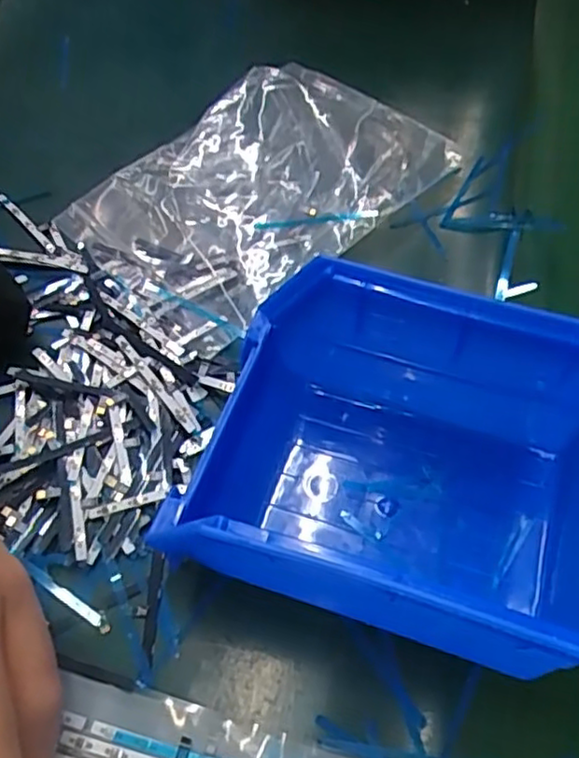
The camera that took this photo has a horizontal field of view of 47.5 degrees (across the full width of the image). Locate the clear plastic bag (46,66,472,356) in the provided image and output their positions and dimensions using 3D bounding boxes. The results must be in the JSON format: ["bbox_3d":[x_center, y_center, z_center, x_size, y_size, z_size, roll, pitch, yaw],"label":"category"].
[{"bbox_3d":[-0.015,-0.103,0.339,0.121,0.018,0.186,39,64,21],"label":"clear plastic bag"}]

